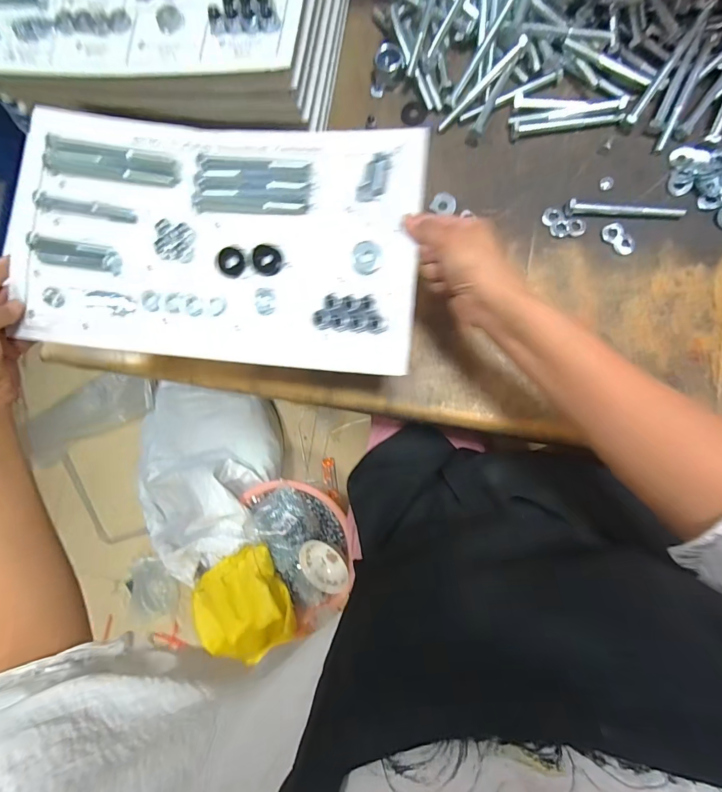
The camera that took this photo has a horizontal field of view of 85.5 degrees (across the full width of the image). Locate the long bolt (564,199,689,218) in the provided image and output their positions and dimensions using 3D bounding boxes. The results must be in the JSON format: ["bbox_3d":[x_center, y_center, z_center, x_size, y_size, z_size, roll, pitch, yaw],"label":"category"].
[{"bbox_3d":[0.278,-0.199,0.412,0.116,0.013,0.016,5,87,8],"label":"long bolt"}]

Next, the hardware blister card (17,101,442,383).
[{"bbox_3d":[-0.138,-0.150,0.370,0.376,0.051,0.228,7,89,9],"label":"hardware blister card"}]

